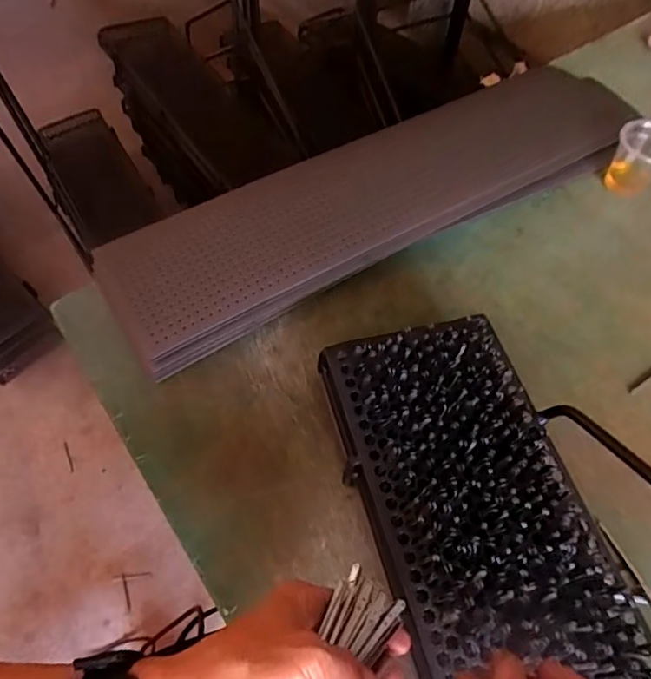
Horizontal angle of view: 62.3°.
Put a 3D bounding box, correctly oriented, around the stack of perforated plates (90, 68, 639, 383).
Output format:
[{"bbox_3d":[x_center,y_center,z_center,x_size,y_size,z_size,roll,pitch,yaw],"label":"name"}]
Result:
[{"bbox_3d":[0.067,-0.159,0.587,0.603,0.051,0.149,-27,62,-17],"label":"stack of perforated plates"}]

